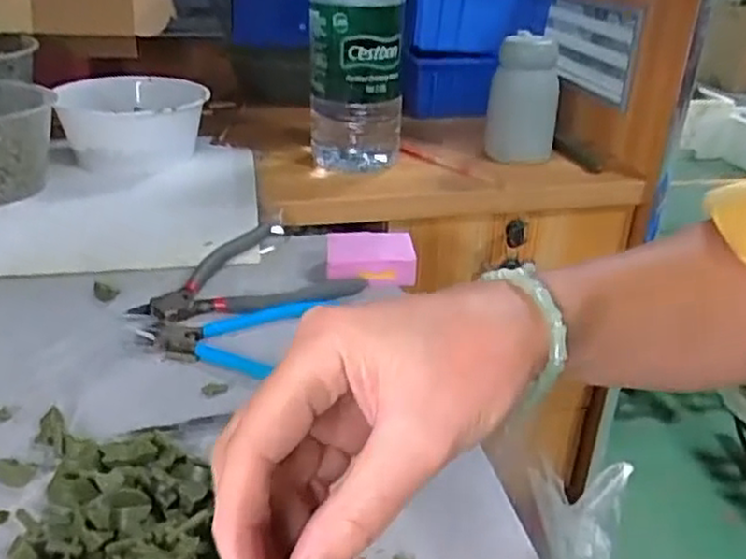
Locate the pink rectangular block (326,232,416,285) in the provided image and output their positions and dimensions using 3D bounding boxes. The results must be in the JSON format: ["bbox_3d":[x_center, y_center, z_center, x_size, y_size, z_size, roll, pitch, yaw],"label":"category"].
[{"bbox_3d":[-0.002,-0.020,0.597,0.072,0.026,0.050,3,35,-3],"label":"pink rectangular block"}]

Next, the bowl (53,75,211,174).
[{"bbox_3d":[-0.264,-0.173,0.806,0.155,0.075,0.161,-10,30,-19],"label":"bowl"}]

